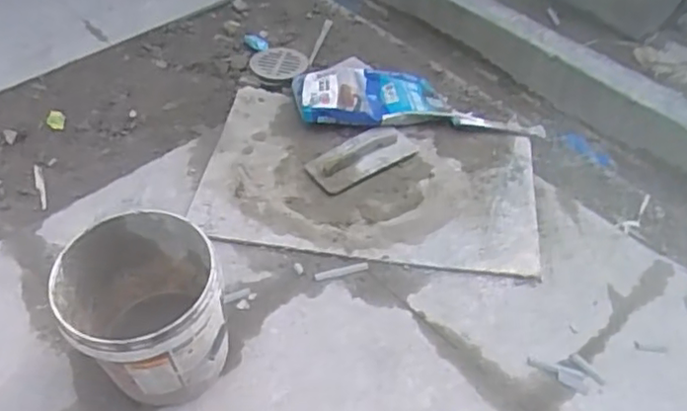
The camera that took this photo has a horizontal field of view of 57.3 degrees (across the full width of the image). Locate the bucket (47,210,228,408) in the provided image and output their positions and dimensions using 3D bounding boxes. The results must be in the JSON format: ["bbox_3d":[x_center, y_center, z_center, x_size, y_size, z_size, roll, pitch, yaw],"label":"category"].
[{"bbox_3d":[-0.403,0.220,1.301,0.302,0.328,0.321,1,47,-1],"label":"bucket"}]

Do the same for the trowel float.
[{"bbox_3d":[0.052,-0.132,1.774,0.299,0.067,0.133,-21,51,-20],"label":"trowel float"}]

